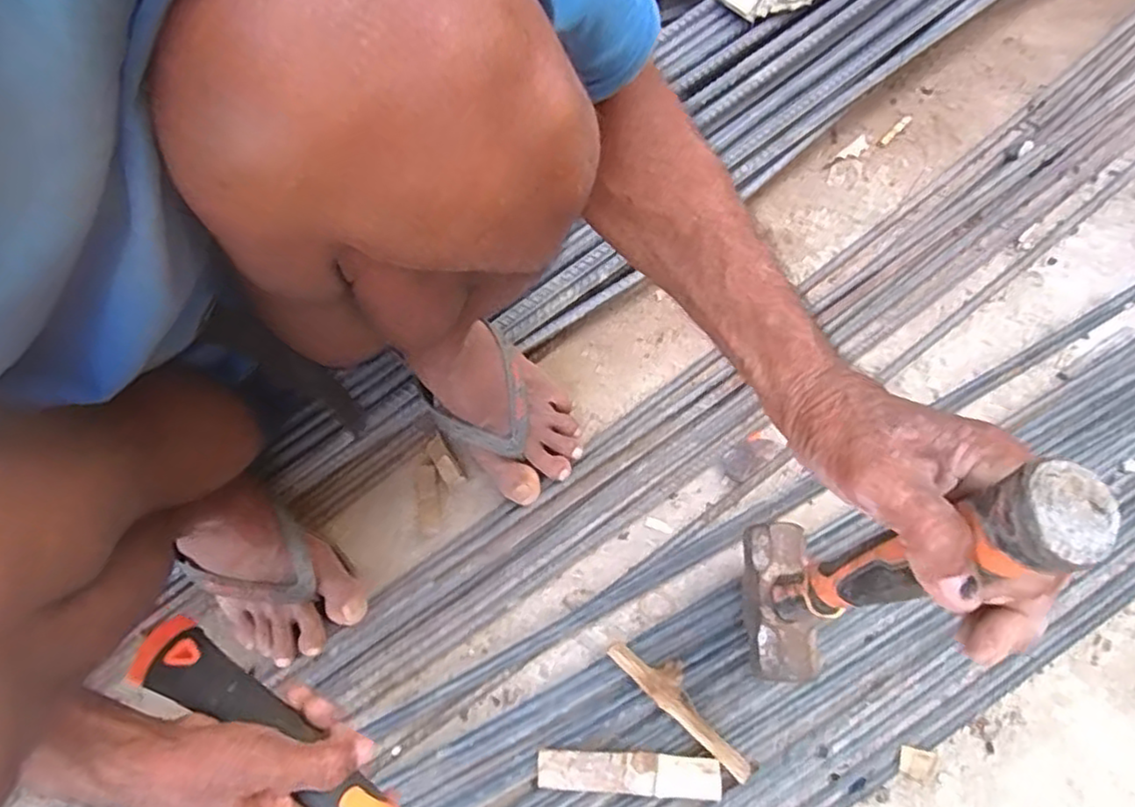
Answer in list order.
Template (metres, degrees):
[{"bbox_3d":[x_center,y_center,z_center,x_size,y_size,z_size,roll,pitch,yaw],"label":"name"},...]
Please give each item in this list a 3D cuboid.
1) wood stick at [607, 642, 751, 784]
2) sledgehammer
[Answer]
[{"bbox_3d":[0.089,0.227,0.511,0.131,0.034,0.032,42,75,17],"label":"wood stick"},{"bbox_3d":[0.163,0.096,0.376,0.036,0.322,0.104,2,68,-3],"label":"sledgehammer"}]

